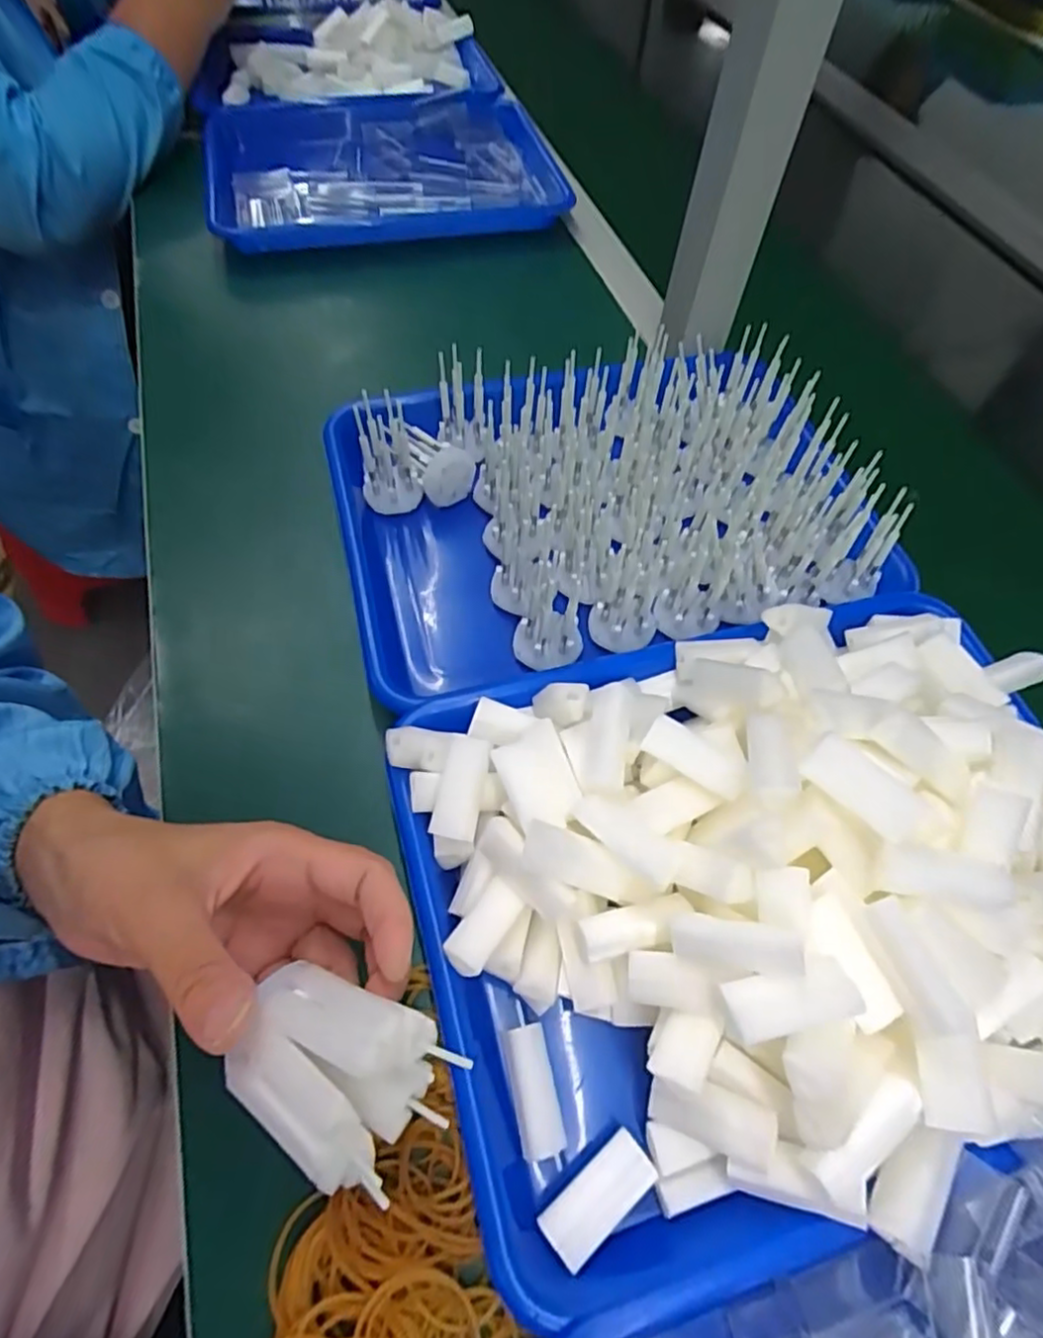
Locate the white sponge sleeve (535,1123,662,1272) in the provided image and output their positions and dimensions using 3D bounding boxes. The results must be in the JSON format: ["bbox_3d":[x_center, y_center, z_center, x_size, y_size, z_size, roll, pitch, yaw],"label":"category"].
[{"bbox_3d":[0.029,0.199,0.247,0.045,0.005,0.022,-36,68,-22],"label":"white sponge sleeve"}]

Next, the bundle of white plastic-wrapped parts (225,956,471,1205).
[{"bbox_3d":[-0.059,0.125,0.211,0.068,0.039,0.048,14,64,37],"label":"bundle of white plastic-wrapped parts"}]

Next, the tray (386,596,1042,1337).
[{"bbox_3d":[0.119,0.083,0.284,0.322,0.091,0.246,-12,60,-11],"label":"tray"}]

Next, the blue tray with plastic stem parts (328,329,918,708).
[{"bbox_3d":[0.049,-0.110,0.416,0.319,0.066,0.233,-12,61,-11],"label":"blue tray with plastic stem parts"}]

